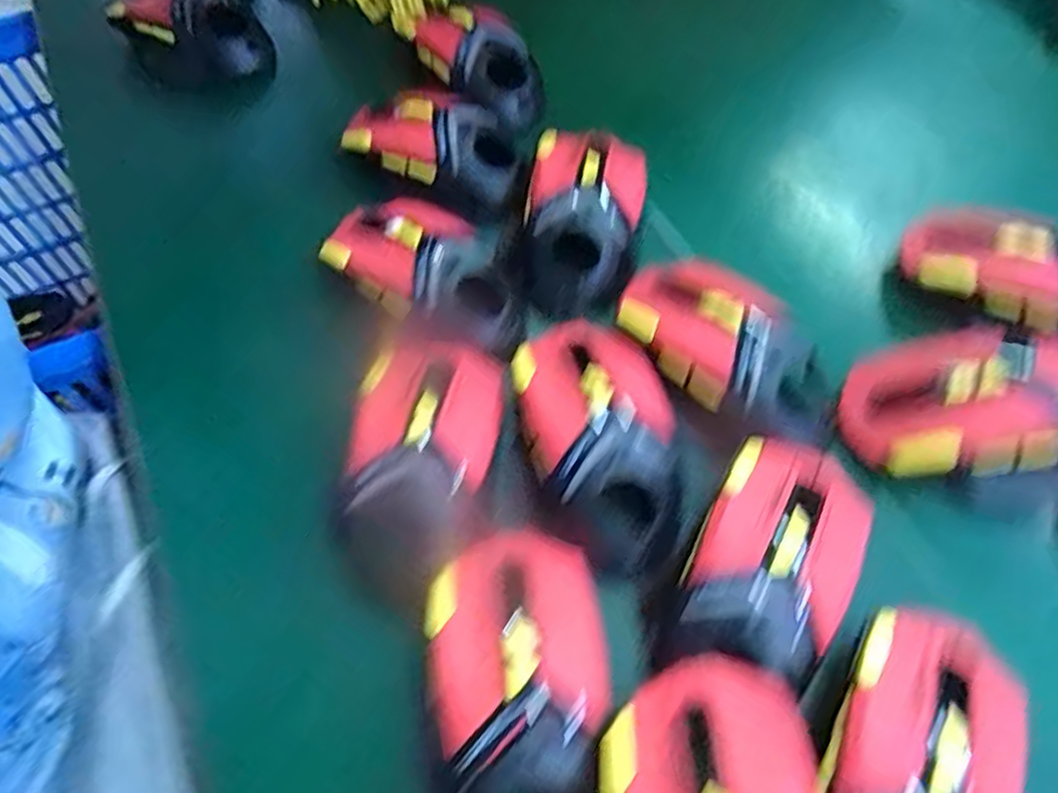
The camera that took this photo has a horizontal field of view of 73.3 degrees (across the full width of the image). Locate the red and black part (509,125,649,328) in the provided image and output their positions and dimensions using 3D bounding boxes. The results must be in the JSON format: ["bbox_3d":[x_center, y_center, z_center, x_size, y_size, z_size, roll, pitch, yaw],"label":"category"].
[{"bbox_3d":[0.030,-0.103,0.390,0.064,0.033,0.123,8,61,6],"label":"red and black part"}]

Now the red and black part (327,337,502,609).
[{"bbox_3d":[-0.048,0.028,0.318,0.061,0.035,0.113,6,61,5],"label":"red and black part"}]

